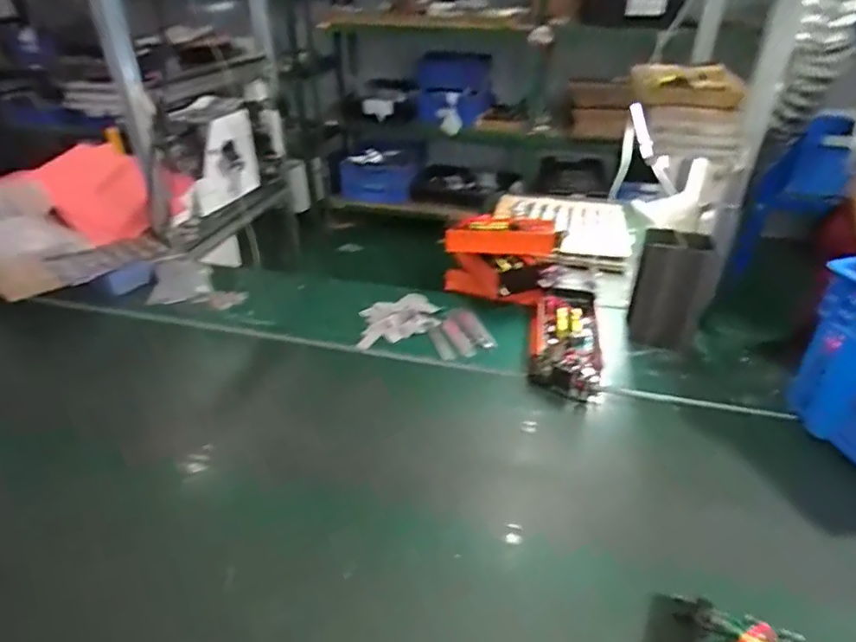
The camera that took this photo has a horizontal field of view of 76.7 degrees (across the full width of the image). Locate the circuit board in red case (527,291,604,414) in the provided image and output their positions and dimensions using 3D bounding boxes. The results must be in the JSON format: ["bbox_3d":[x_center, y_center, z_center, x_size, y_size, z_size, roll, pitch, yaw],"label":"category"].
[{"bbox_3d":[0.308,0.036,1.190,0.155,0.065,0.338,8,35,11],"label":"circuit board in red case"}]

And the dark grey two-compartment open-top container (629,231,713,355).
[{"bbox_3d":[0.534,-0.074,1.194,0.155,0.226,0.122,17,38,23],"label":"dark grey two-compartment open-top container"}]

